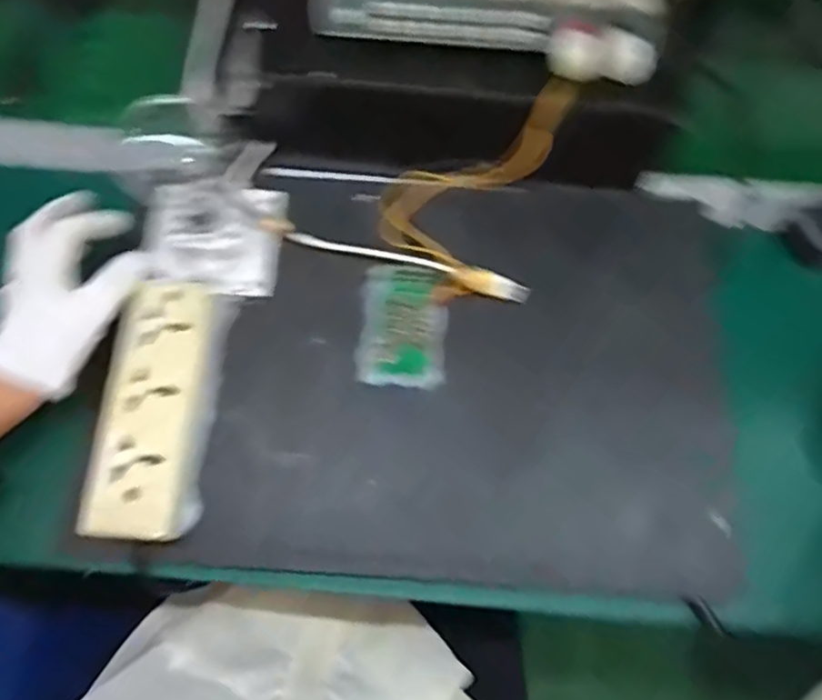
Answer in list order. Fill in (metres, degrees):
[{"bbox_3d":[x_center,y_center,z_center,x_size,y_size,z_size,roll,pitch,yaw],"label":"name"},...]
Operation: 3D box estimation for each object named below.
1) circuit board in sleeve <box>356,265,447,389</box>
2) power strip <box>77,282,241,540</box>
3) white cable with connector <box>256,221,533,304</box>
[{"bbox_3d":[-0.005,-0.019,0.474,0.059,0.006,0.090,2,68,0],"label":"circuit board in sleeve"},{"bbox_3d":[-0.166,0.036,0.437,0.063,0.027,0.169,4,68,0],"label":"power strip"},{"bbox_3d":[-0.013,-0.068,0.488,0.202,0.014,0.015,16,69,5],"label":"white cable with connector"}]

